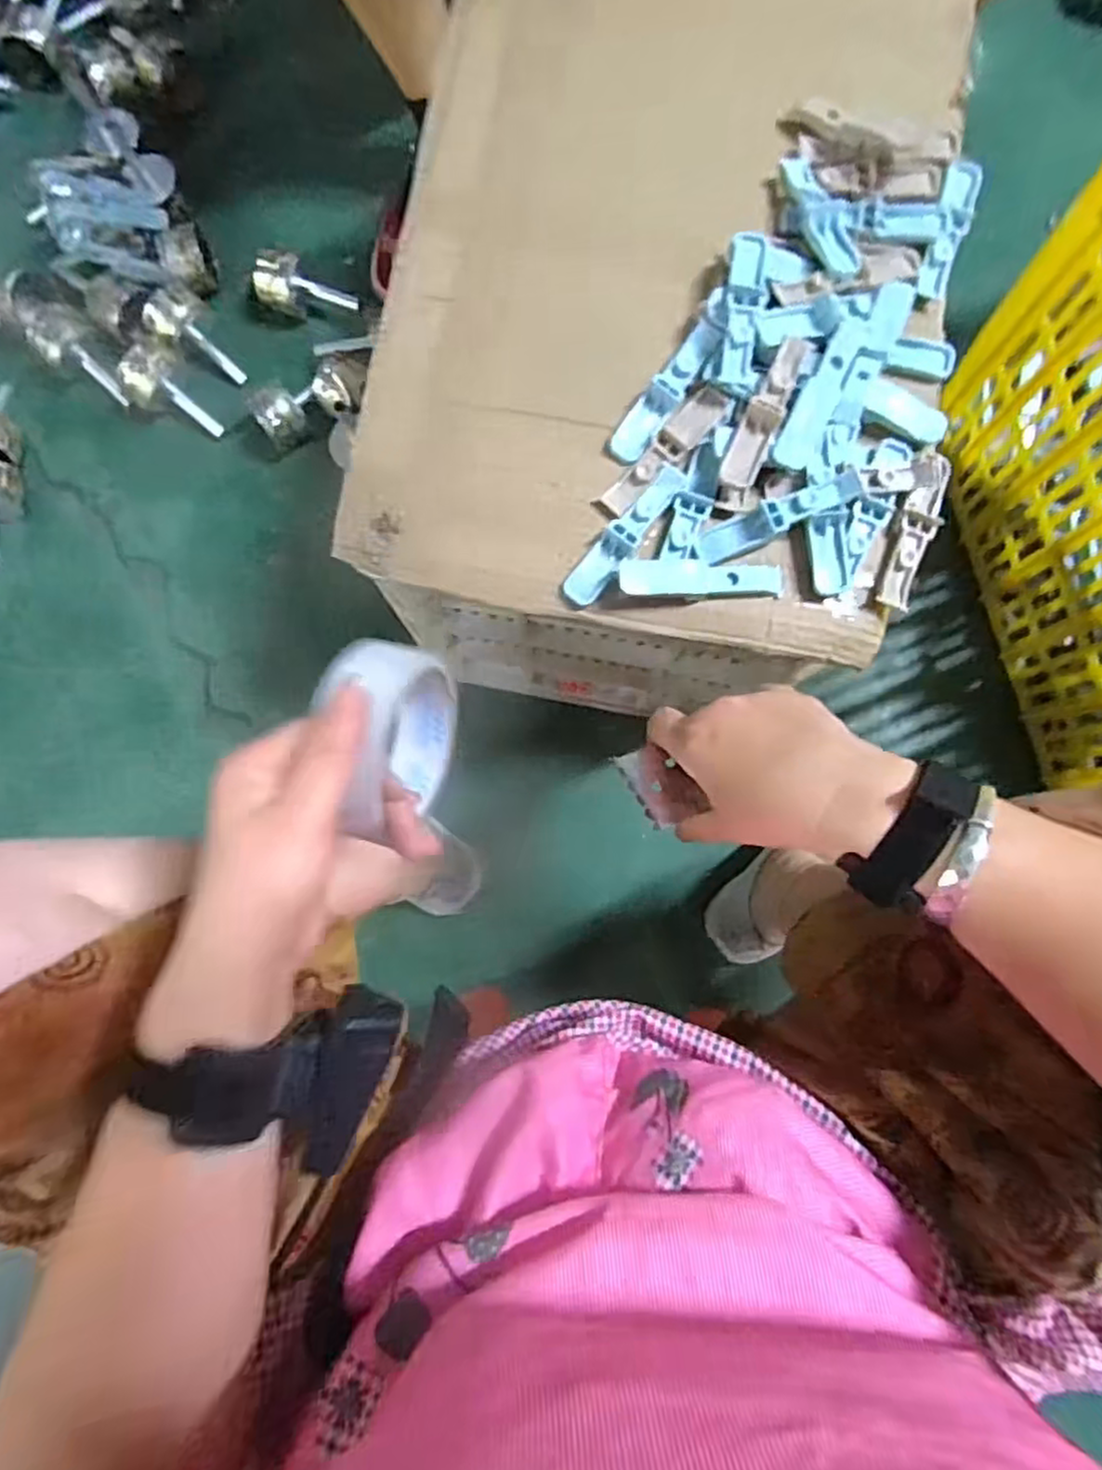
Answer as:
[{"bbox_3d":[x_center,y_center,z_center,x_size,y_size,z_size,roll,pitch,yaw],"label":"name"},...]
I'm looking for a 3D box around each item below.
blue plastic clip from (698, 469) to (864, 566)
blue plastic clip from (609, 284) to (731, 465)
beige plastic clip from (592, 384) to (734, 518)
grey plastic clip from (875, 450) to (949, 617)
[{"bbox_3d":[0.133,-0.129,0.420,0.096,0.021,0.021,-23,84,-1],"label":"blue plastic clip"},{"bbox_3d":[0.074,-0.218,0.438,0.020,0.022,0.112,35,85,5],"label":"blue plastic clip"},{"bbox_3d":[0.070,-0.172,0.435,0.022,0.008,0.105,42,86,5],"label":"beige plastic clip"},{"bbox_3d":[0.219,-0.122,0.429,0.021,0.011,0.096,21,84,3],"label":"grey plastic clip"}]

